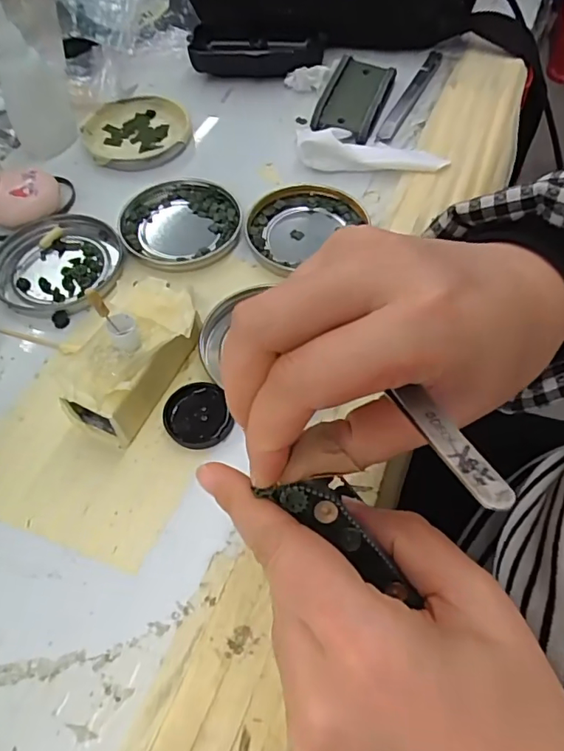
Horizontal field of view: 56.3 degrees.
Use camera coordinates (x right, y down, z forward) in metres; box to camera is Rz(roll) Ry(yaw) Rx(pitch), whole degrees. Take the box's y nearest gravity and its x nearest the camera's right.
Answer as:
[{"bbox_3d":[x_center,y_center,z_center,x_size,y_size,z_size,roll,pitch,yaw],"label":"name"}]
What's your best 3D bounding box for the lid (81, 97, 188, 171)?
[{"bbox_3d":[-0.111,-0.187,0.401,0.077,0.011,0.069,-30,61,-16],"label":"lid"}]

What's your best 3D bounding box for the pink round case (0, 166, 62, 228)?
[{"bbox_3d":[-0.174,-0.120,0.352,0.049,0.024,0.043,-22,59,-11],"label":"pink round case"}]

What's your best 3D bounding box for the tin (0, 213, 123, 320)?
[{"bbox_3d":[-0.140,-0.070,0.330,0.076,0.010,0.075,-14,58,-7],"label":"tin"}]

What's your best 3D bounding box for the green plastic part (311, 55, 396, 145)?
[{"bbox_3d":[0.057,-0.217,0.410,0.047,0.020,0.087,14,59,11],"label":"green plastic part"}]

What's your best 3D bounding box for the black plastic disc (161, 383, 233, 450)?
[{"bbox_3d":[-0.044,0.021,0.273,0.033,0.007,0.034,-1,58,2],"label":"black plastic disc"}]

